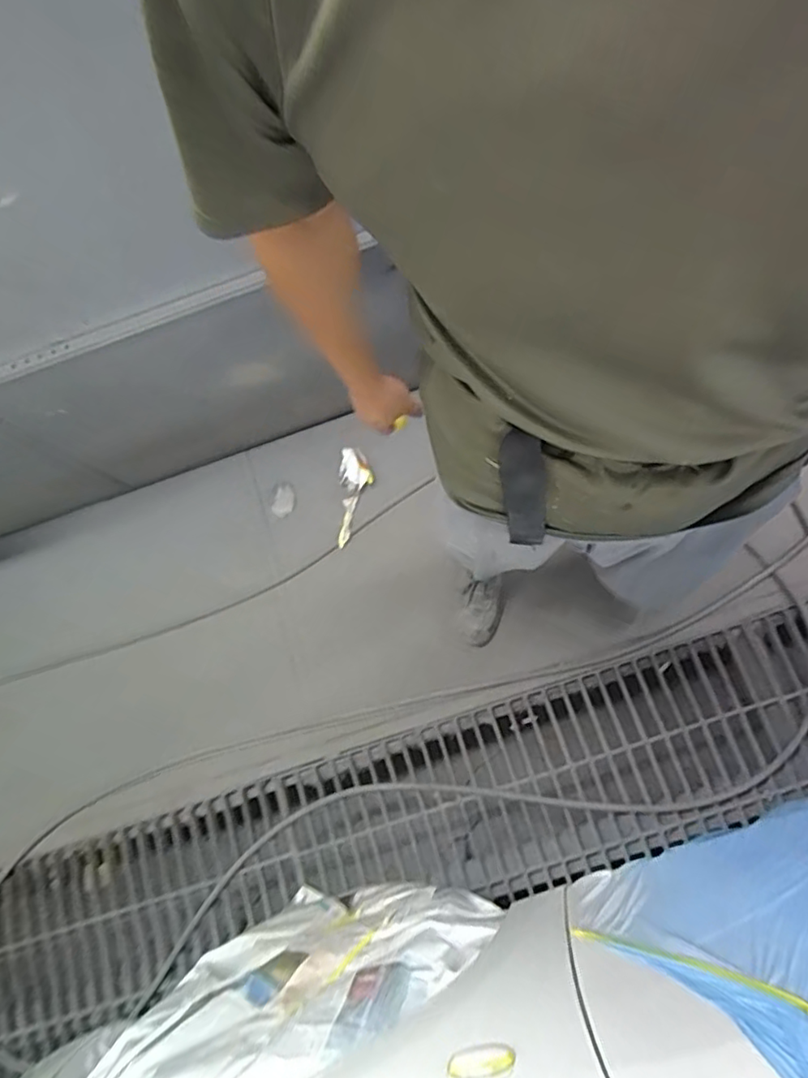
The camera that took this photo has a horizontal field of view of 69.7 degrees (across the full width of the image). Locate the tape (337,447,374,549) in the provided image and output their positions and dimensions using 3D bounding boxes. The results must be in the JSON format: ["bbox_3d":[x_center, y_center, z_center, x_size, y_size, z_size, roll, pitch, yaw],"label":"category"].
[{"bbox_3d":[-0.123,-0.109,1.466,0.090,0.036,0.256,-2,77,5],"label":"tape"}]

